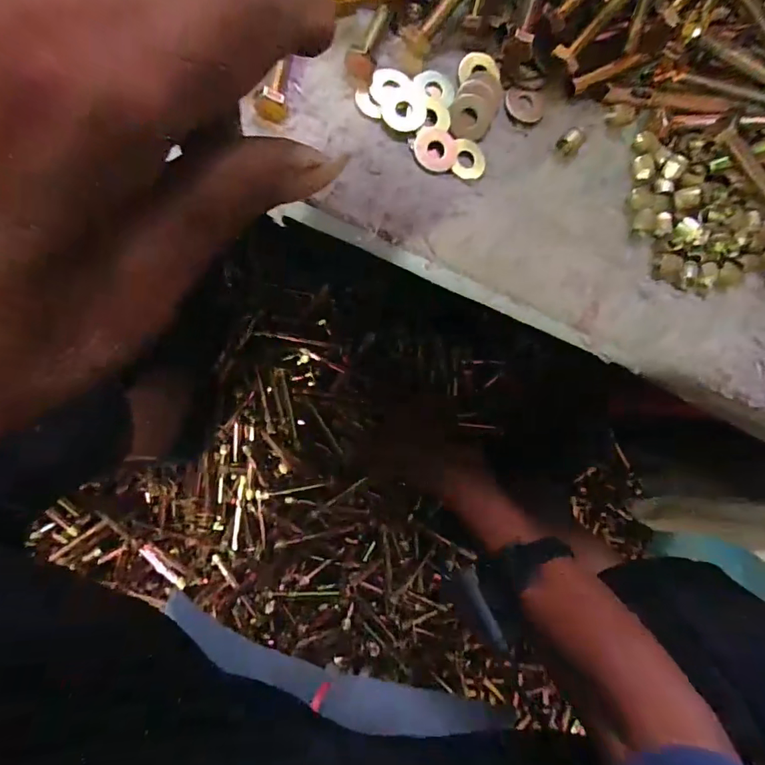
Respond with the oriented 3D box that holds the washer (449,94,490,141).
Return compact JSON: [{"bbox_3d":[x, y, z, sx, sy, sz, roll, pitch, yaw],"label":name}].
[{"bbox_3d":[0.050,-0.151,0.268,0.023,0.004,0.028,12,88,-9],"label":"washer"}]

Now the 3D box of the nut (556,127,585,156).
[{"bbox_3d":[0.111,-0.142,0.277,0.014,0.008,0.013,0,90,-10],"label":"nut"}]

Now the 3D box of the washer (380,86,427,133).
[{"bbox_3d":[0.012,-0.152,0.260,0.024,0.004,0.027,7,89,-9],"label":"washer"}]

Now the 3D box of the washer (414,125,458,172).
[{"bbox_3d":[0.030,-0.130,0.261,0.024,0.004,0.026,0,90,-10],"label":"washer"}]

